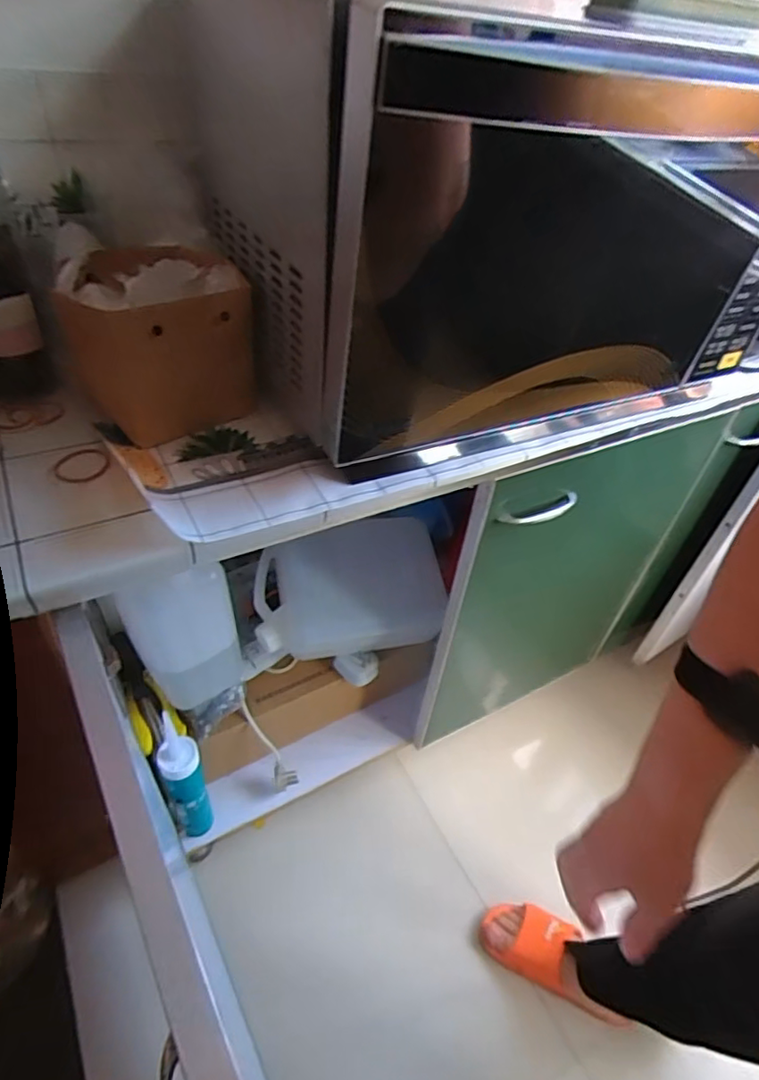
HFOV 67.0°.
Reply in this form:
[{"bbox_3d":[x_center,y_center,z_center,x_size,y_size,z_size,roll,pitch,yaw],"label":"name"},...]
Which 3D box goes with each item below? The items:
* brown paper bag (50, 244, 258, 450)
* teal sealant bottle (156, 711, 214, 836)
[{"bbox_3d":[-0.196,-0.181,0.512,0.135,0.124,0.135,-20,49,-25],"label":"brown paper bag"},{"bbox_3d":[-0.262,0.332,0.780,0.051,0.224,0.065,-19,48,-24],"label":"teal sealant bottle"}]

